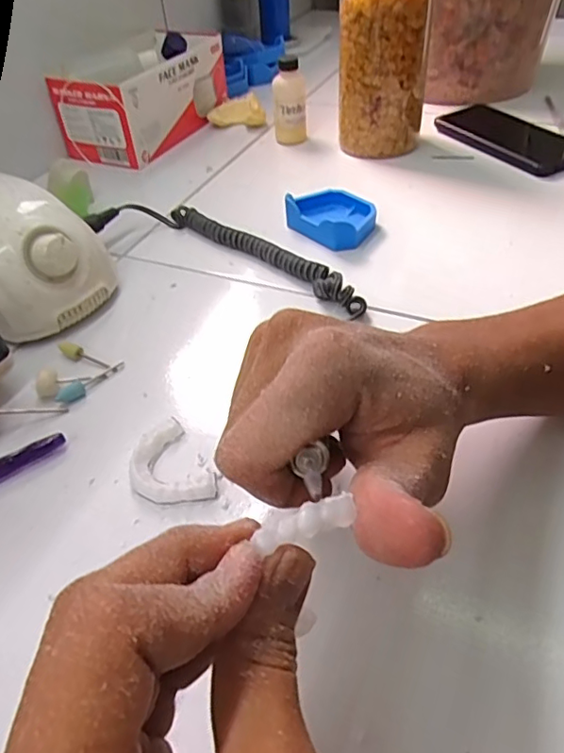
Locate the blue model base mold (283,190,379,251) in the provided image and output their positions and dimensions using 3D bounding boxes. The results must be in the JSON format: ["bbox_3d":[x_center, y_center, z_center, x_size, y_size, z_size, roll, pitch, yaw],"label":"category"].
[{"bbox_3d":[0.046,-0.142,0.492,0.076,0.026,0.060,30,54,30],"label":"blue model base mold"}]

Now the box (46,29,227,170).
[{"bbox_3d":[-0.160,-0.337,0.659,0.108,0.089,0.203,17,48,20],"label":"box"}]

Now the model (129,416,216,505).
[{"bbox_3d":[-0.064,0.052,0.311,0.039,0.010,0.060,-26,48,-21],"label":"model"}]

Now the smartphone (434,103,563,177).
[{"bbox_3d":[0.246,-0.259,0.602,0.089,0.015,0.159,-26,48,-21],"label":"smartphone"}]

